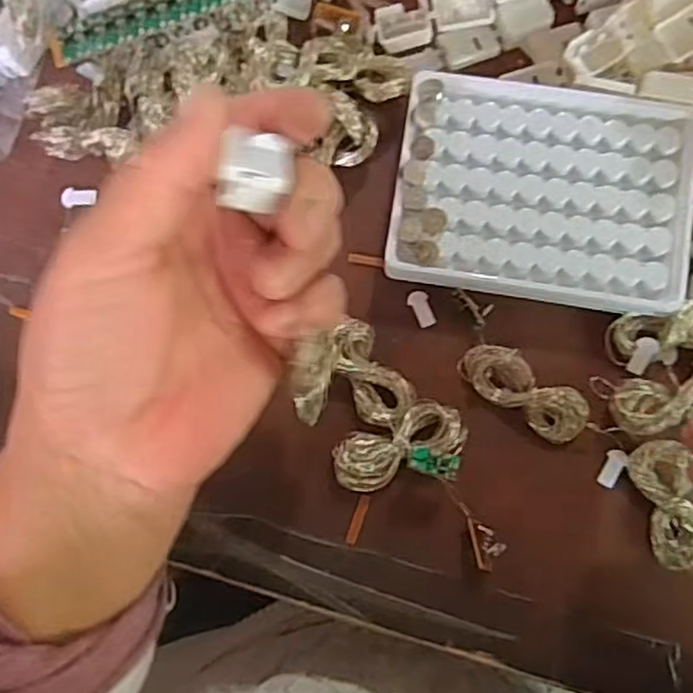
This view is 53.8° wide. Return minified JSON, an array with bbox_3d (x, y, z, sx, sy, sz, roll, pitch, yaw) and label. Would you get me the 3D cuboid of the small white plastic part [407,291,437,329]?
[{"bbox_3d":[0.035,-0.018,0.319,0.009,0.004,0.018,-22,85,2],"label":"small white plastic part"}]

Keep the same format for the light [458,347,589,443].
[{"bbox_3d":[0.079,0.020,0.305,0.059,0.010,0.024,34,89,5],"label":"light"}]

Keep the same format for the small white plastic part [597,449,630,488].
[{"bbox_3d":[0.118,0.054,0.303,0.008,0.004,0.018,30,88,5],"label":"small white plastic part"}]

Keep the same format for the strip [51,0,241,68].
[{"bbox_3d":[-0.086,-0.154,0.313,0.101,0.005,0.020,-19,88,0],"label":"strip"}]

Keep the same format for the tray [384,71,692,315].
[{"bbox_3d":[0.089,-0.072,0.305,0.129,0.012,0.097,9,87,4],"label":"tray"}]

